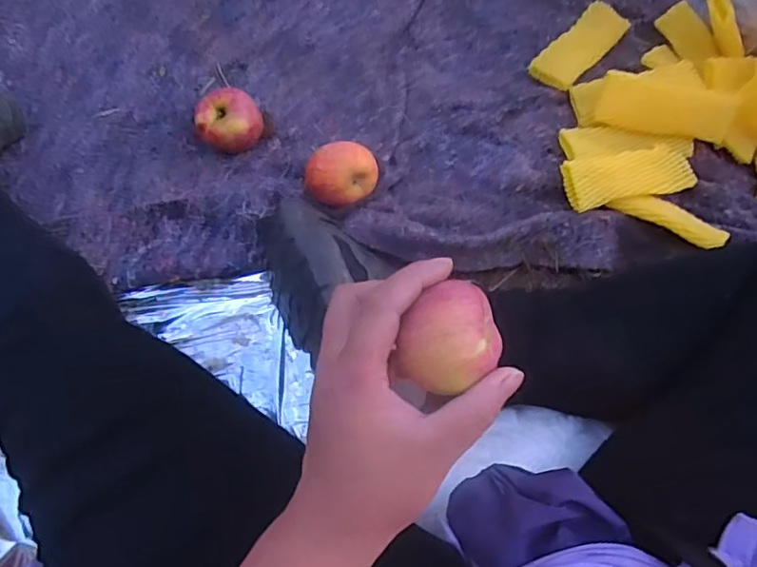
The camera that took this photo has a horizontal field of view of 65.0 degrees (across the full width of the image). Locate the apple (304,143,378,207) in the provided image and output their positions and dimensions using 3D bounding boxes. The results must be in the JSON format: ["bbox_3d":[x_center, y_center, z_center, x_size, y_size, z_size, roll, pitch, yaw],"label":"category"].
[{"bbox_3d":[-0.042,-0.125,0.691,0.083,0.063,0.071,-6,73,-5],"label":"apple"}]

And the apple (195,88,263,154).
[{"bbox_3d":[-0.177,-0.193,0.711,0.073,0.057,0.067,0,72,0],"label":"apple"}]

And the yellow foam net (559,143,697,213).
[{"bbox_3d":[0.284,-0.124,0.675,0.150,0.019,0.062,-14,74,-8],"label":"yellow foam net"}]

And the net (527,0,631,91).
[{"bbox_3d":[0.264,-0.311,0.777,0.061,0.015,0.153,42,76,12],"label":"net"}]

